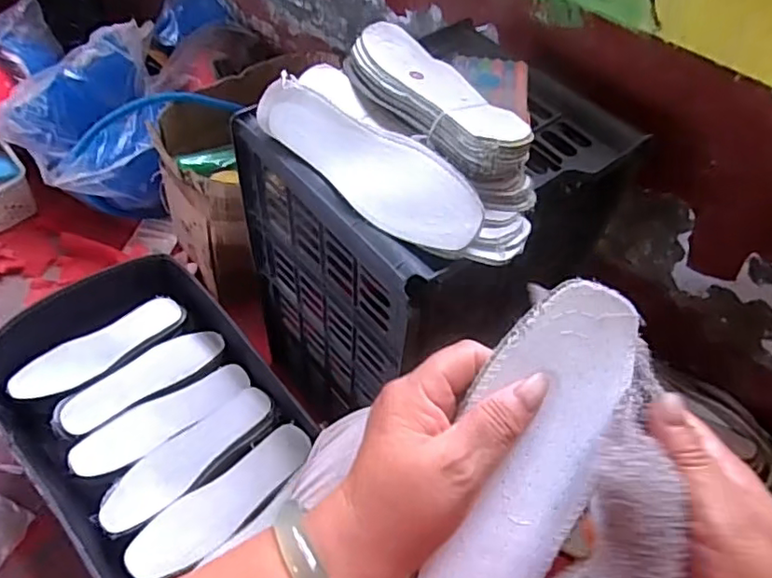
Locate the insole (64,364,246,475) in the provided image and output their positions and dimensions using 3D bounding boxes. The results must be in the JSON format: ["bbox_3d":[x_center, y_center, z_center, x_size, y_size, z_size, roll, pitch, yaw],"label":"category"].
[{"bbox_3d":[-0.288,0.165,0.777,0.226,0.011,0.070,-33,61,-25],"label":"insole"}]

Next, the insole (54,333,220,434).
[{"bbox_3d":[-0.330,0.119,0.814,0.220,0.016,0.078,-35,62,-26],"label":"insole"}]

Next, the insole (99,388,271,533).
[{"bbox_3d":[-0.241,0.202,0.739,0.072,0.017,0.229,38,59,23],"label":"insole"}]

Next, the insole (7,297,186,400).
[{"bbox_3d":[-0.391,0.079,0.824,0.228,0.016,0.059,-31,60,-24],"label":"insole"}]

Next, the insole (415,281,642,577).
[{"bbox_3d":[0.053,0.104,0.276,0.061,0.017,0.224,23,85,14],"label":"insole"}]

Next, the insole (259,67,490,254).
[{"bbox_3d":[-0.020,-0.113,0.524,0.238,0.011,0.071,40,99,20],"label":"insole"}]

